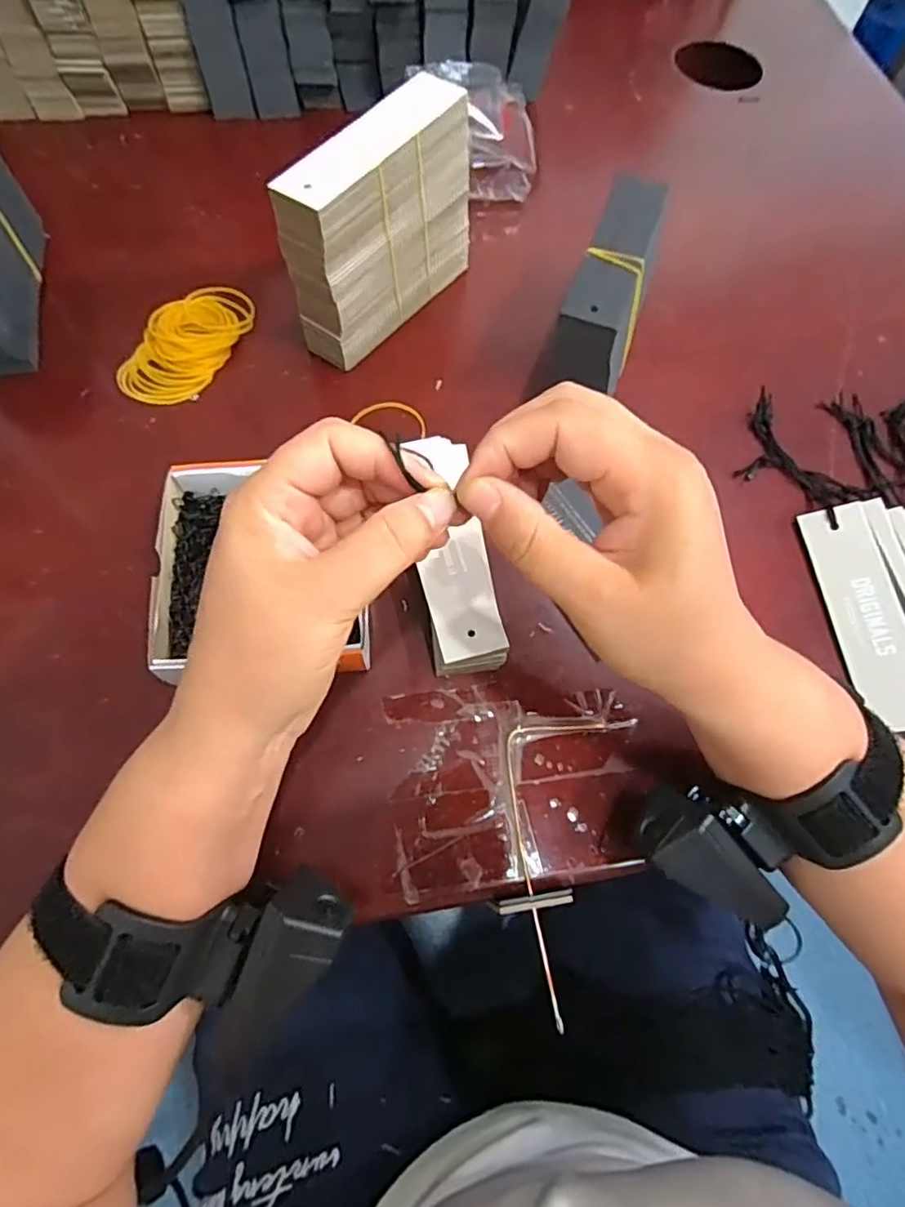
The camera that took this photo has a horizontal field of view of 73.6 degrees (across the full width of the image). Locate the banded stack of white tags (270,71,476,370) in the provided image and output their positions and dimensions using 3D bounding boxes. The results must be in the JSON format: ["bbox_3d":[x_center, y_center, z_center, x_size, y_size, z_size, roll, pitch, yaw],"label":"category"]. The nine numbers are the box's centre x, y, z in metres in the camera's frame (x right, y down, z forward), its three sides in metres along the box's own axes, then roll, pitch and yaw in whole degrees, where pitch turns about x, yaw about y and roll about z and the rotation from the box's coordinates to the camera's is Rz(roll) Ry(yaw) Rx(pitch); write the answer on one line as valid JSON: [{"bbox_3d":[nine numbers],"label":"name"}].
[{"bbox_3d":[-0.039,-0.217,0.360,0.034,0.109,0.128,36,69,11],"label":"banded stack of white tags"}]

